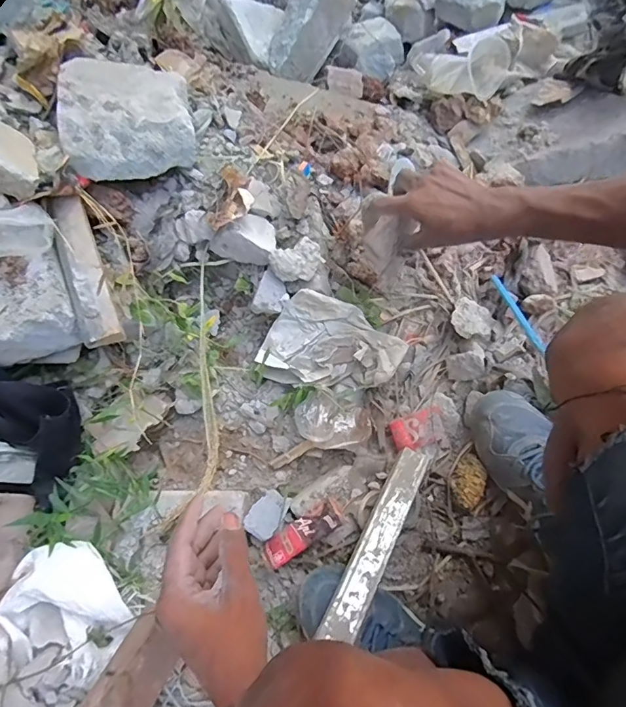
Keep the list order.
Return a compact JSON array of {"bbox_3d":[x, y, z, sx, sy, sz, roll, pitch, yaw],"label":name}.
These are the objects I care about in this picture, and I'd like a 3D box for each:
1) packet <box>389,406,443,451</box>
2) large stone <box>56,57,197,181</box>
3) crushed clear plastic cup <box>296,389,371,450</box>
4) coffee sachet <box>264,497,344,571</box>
[{"bbox_3d":[0.141,0.100,0.600,0.072,0.019,0.044,-21,75,-5],"label":"packet"},{"bbox_3d":[-0.230,-0.289,0.565,0.151,0.085,0.148,-7,59,-23],"label":"large stone"},{"bbox_3d":[0.026,0.086,0.584,0.099,0.040,0.073,17,75,6],"label":"crushed clear plastic cup"},{"bbox_3d":[-0.011,0.215,0.548,0.100,0.019,0.033,-33,76,-8],"label":"coffee sachet"}]

